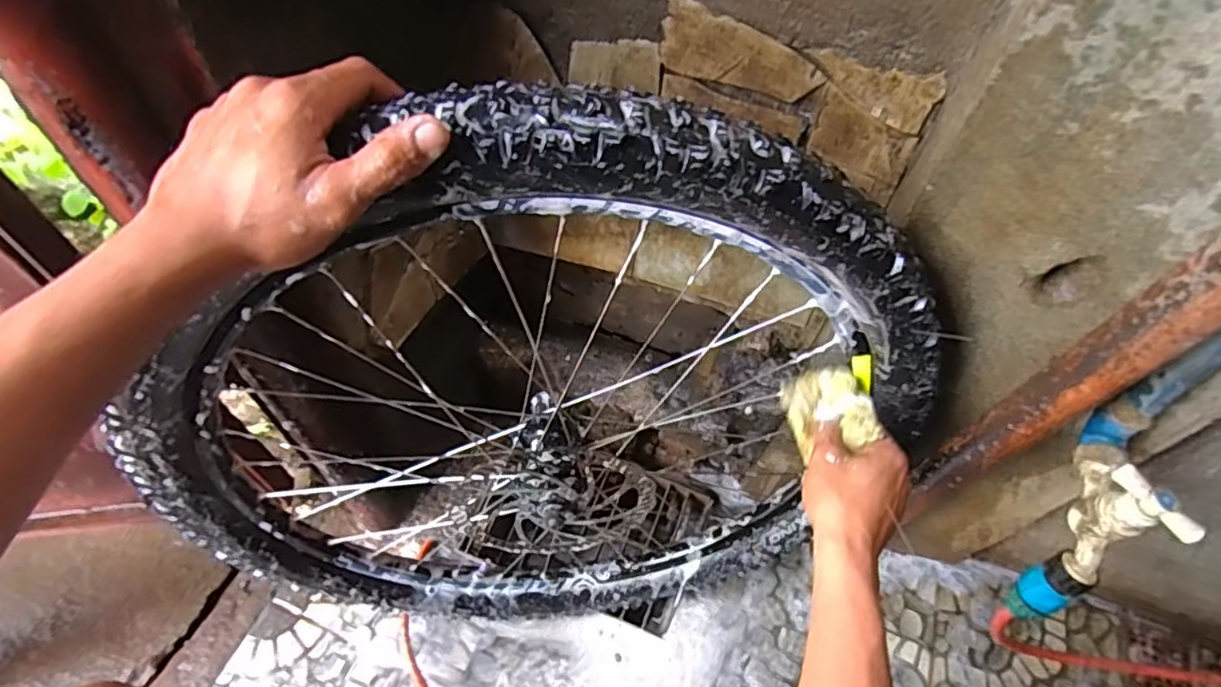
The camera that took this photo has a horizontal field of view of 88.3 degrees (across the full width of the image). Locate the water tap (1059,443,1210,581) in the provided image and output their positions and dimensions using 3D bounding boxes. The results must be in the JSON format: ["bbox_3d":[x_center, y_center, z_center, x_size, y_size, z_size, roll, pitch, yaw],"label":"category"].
[{"bbox_3d":[0.386,0.119,0.477,0.040,0.081,0.107,14,56,6],"label":"water tap"}]

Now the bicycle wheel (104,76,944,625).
[{"bbox_3d":[-0.057,0.093,0.549,0.609,0.625,0.111,-2,54,-5],"label":"bicycle wheel"}]

